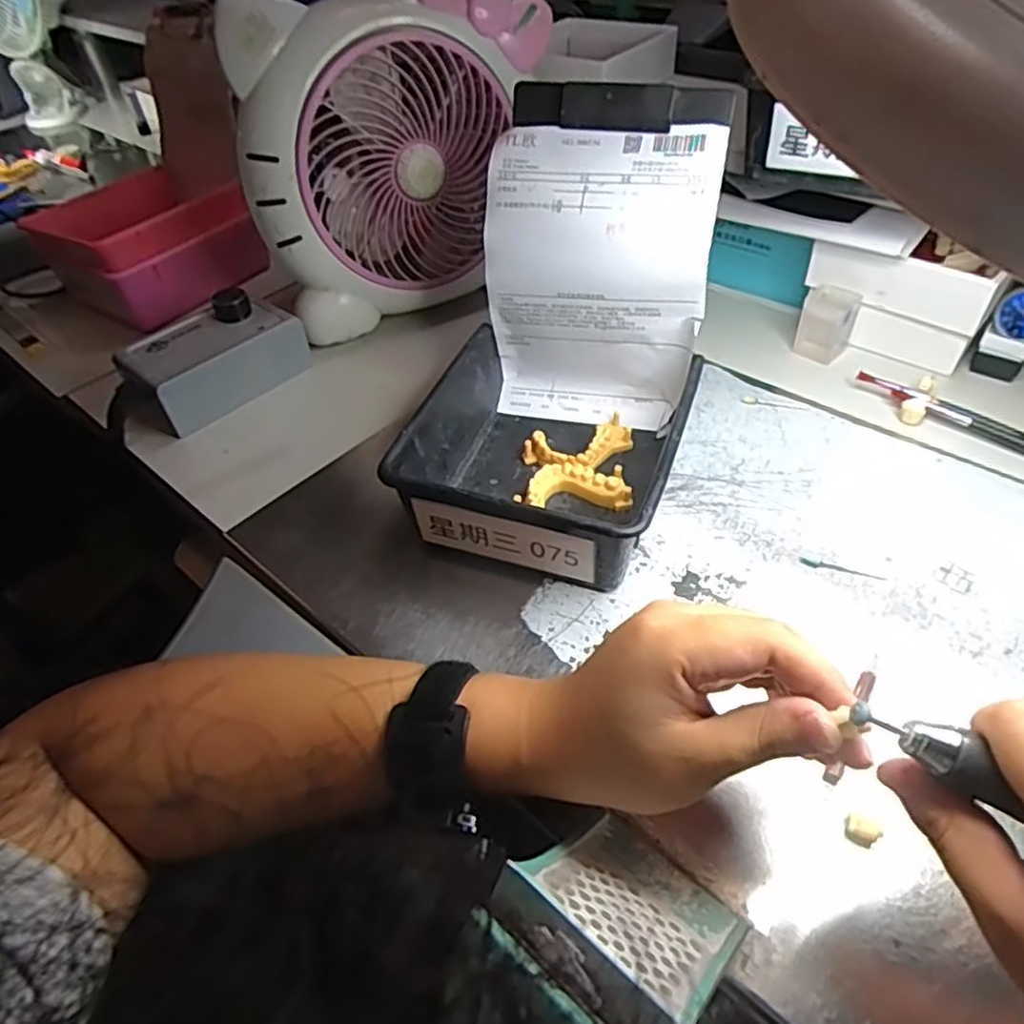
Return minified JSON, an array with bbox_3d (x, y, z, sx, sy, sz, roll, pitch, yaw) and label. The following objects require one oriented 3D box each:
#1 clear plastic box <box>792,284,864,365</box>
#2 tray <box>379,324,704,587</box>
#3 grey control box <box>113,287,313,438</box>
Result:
[{"bbox_3d":[0.254,-0.154,0.562,0.038,0.044,0.036,28,54,28],"label":"clear plastic box"},{"bbox_3d":[0.024,-0.038,0.455,0.160,0.069,0.163,14,49,17],"label":"tray"},{"bbox_3d":[-0.249,-0.126,0.573,0.080,0.059,0.136,26,54,27],"label":"grey control box"}]

